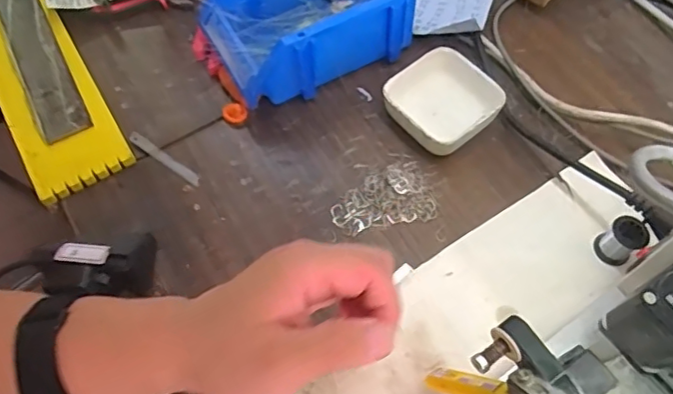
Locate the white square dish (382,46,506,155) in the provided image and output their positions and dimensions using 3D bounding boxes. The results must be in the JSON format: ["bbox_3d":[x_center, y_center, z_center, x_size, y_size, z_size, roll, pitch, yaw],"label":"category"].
[{"bbox_3d":[0.090,-0.080,0.490,0.082,0.033,0.085,-31,65,-13],"label":"white square dish"}]

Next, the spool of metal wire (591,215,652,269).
[{"bbox_3d":[0.212,0.033,0.425,0.023,0.035,0.027,-25,63,-10],"label":"spool of metal wire"}]

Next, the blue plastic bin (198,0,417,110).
[{"bbox_3d":[-0.018,-0.174,0.526,0.198,0.081,0.131,-26,64,-11],"label":"blue plastic bin"}]

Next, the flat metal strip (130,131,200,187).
[{"bbox_3d":[-0.152,-0.034,0.499,0.084,0.004,0.010,33,75,16],"label":"flat metal strip"}]

